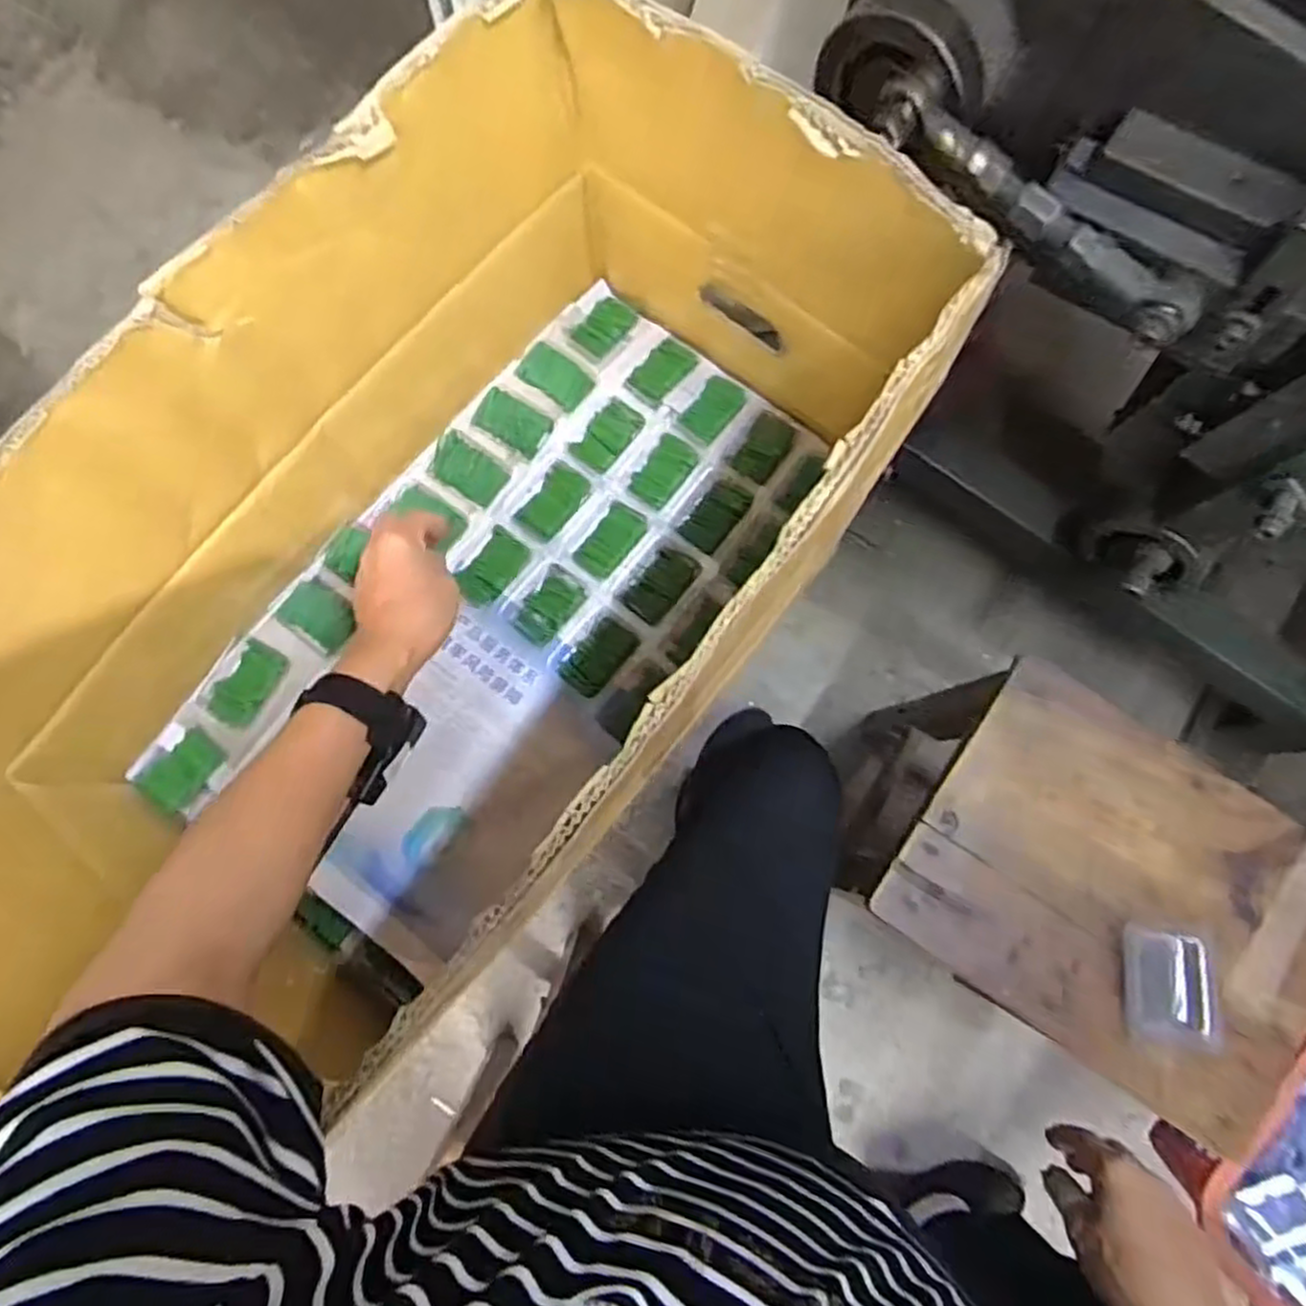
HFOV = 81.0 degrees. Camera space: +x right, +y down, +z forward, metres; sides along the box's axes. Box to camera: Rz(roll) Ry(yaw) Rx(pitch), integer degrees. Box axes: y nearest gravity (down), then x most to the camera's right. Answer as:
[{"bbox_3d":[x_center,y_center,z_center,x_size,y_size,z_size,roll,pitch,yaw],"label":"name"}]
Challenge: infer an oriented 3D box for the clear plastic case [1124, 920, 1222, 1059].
[{"bbox_3d":[0.394,0.255,0.583,0.065,0.023,0.090,-3,79,-2],"label":"clear plastic case"}]

